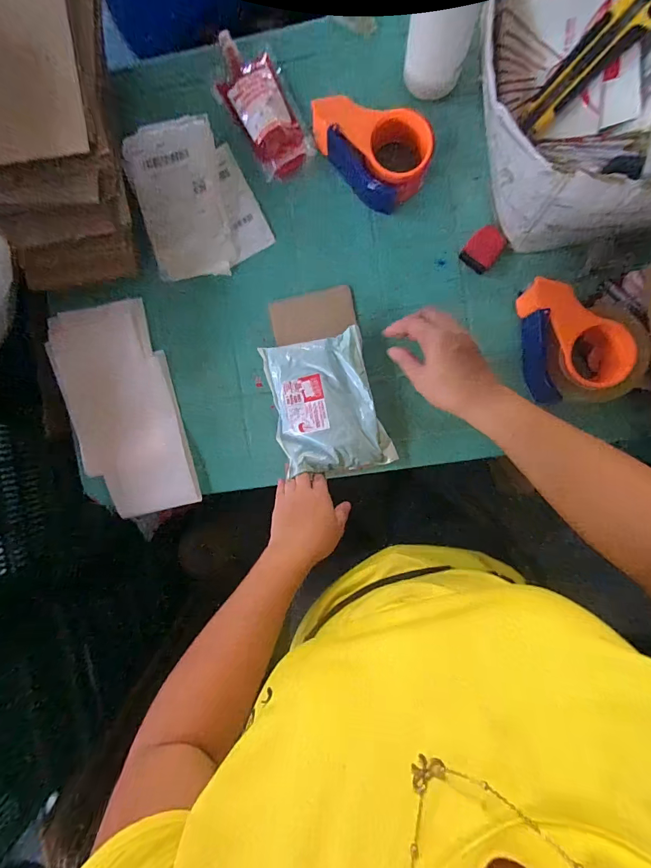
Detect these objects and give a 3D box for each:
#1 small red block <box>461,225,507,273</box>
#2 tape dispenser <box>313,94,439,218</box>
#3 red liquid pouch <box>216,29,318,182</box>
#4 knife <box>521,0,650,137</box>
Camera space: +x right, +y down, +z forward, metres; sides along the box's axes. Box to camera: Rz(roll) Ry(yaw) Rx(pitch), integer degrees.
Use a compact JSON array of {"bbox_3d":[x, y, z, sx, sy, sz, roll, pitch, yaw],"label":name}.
[{"bbox_3d":[0.207,-0.243,0.513,0.042,0.011,0.057,38,97,2],"label":"small red block"},{"bbox_3d":[0.064,-0.368,0.505,0.150,0.056,0.099,45,97,1],"label":"tape dispenser"},{"bbox_3d":[-0.085,-0.433,0.520,0.078,0.029,0.190,-32,91,7],"label":"red liquid pouch"},{"bbox_3d":[0.261,-0.368,0.384,0.145,0.023,0.037,-40,90,28],"label":"knife"}]

